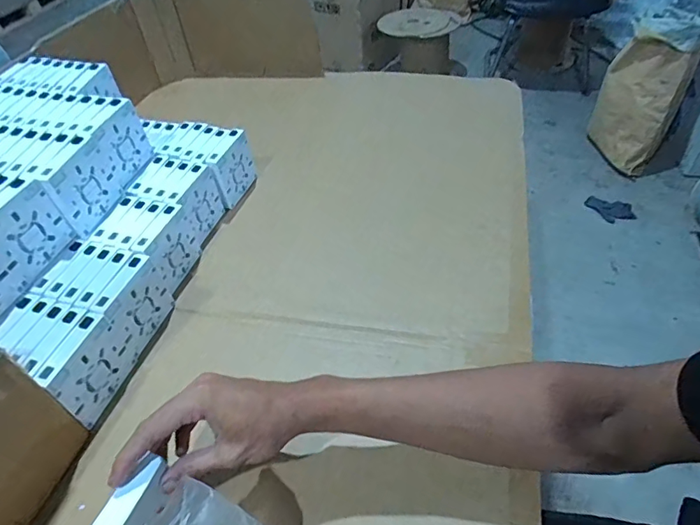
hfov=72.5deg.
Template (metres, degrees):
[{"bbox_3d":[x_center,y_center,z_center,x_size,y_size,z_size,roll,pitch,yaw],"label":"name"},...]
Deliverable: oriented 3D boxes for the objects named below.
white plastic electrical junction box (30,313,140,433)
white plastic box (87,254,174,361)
[{"bbox_3d":[-0.266,0.109,0.487,0.022,0.083,0.085,8,48,13],"label":"white plastic electrical junction box"},{"bbox_3d":[-0.242,0.048,0.548,0.024,0.087,0.088,9,48,14],"label":"white plastic box"}]

